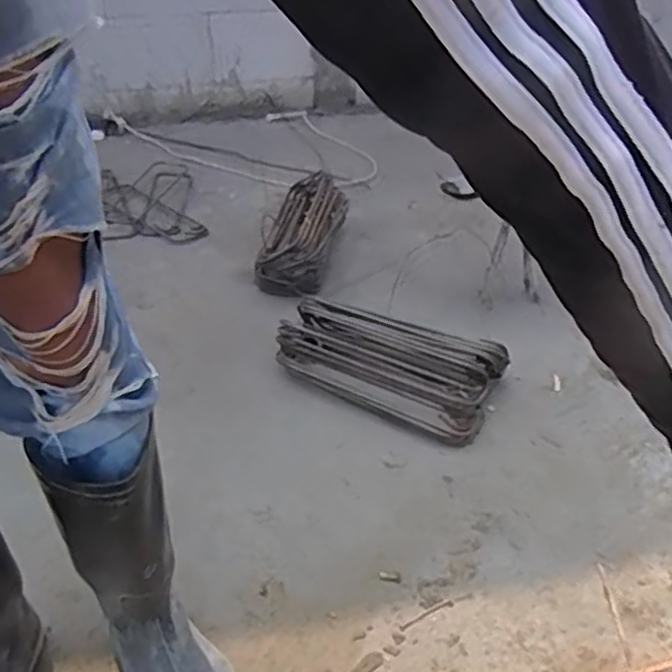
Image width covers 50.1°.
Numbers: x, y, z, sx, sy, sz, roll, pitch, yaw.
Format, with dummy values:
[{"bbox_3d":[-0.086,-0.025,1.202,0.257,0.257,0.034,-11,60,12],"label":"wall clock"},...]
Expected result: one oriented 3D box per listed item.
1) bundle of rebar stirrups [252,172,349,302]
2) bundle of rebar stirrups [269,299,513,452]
[{"bbox_3d":[-0.075,-0.221,1.626,0.152,0.127,0.407,8,37,10],"label":"bundle of rebar stirrups"},{"bbox_3d":[0.083,0.048,1.251,0.378,0.102,0.154,20,38,24],"label":"bundle of rebar stirrups"}]

